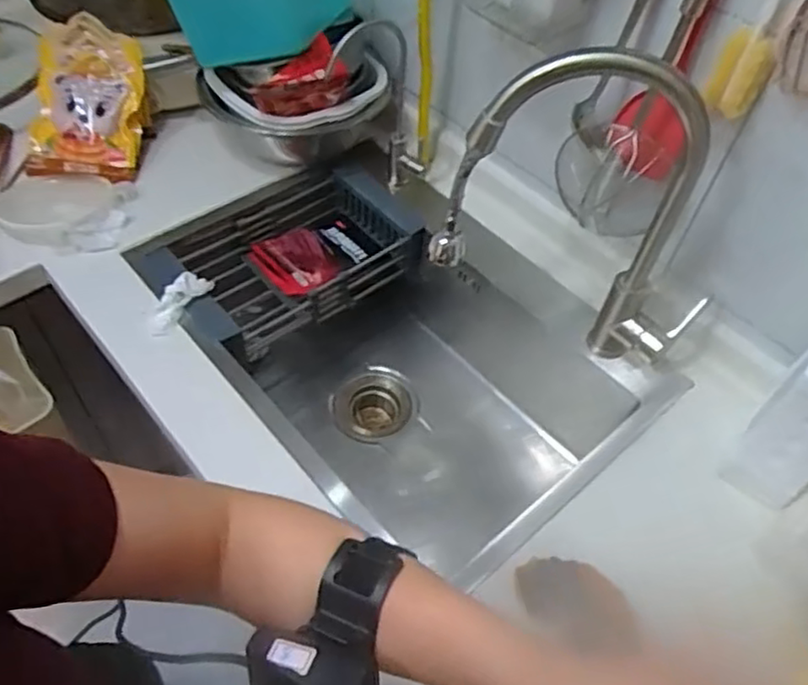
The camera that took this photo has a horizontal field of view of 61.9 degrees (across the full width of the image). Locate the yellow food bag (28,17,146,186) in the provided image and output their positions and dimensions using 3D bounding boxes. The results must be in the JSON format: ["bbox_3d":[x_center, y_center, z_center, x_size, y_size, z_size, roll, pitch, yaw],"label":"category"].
[{"bbox_3d":[-0.464,-0.353,0.992,0.149,0.042,0.219,8,92,-5],"label":"yellow food bag"}]

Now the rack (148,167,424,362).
[{"bbox_3d":[-0.158,-0.119,0.998,0.351,0.103,0.197,-33,61,-26],"label":"rack"}]

